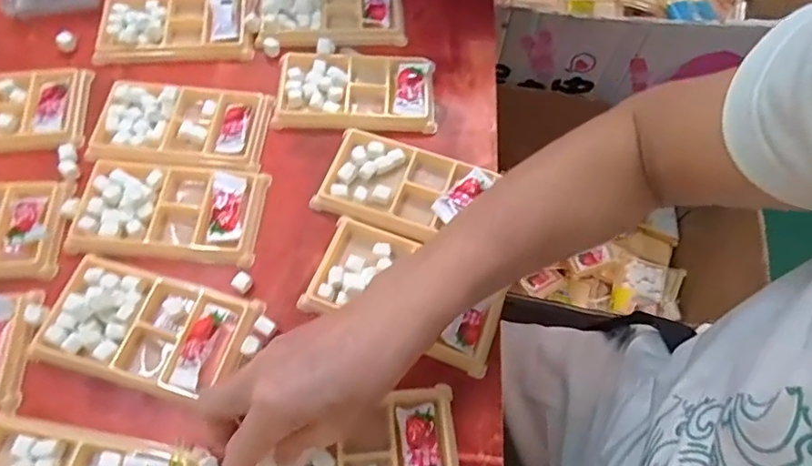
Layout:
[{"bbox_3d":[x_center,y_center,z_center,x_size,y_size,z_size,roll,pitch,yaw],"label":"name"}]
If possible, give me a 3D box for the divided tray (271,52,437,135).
[{"bbox_3d":[-0.043,-0.127,0.465,0.132,0.012,0.081,3,64,-2],"label":"divided tray"}]

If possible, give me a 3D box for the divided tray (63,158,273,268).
[{"bbox_3d":[-0.180,-0.017,0.412,0.133,0.017,0.078,4,64,-1],"label":"divided tray"}]

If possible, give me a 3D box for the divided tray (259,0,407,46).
[{"bbox_3d":[-0.068,-0.214,0.506,0.134,0.013,0.077,-1,64,-4],"label":"divided tray"}]

